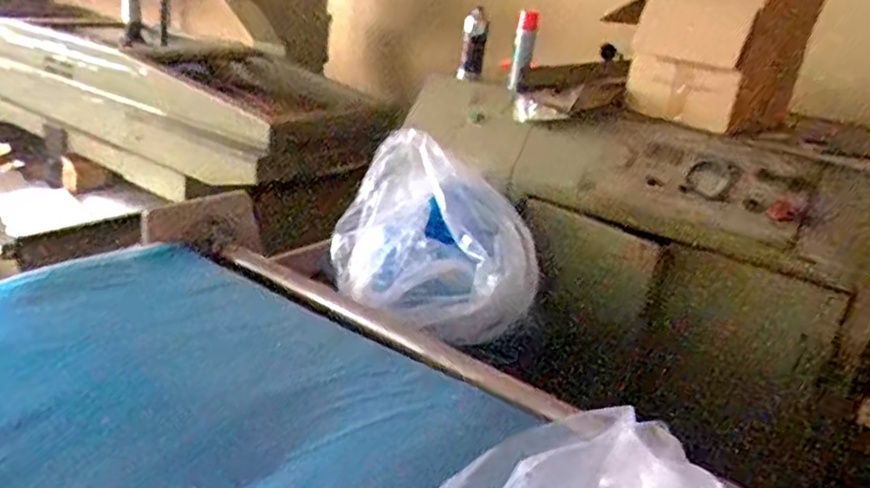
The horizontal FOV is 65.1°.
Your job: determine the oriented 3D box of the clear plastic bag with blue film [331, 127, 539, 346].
[{"bbox_3d":[0.003,-0.014,1.500,0.442,0.321,0.337,7,22,-1],"label":"clear plastic bag with blue film"}]

